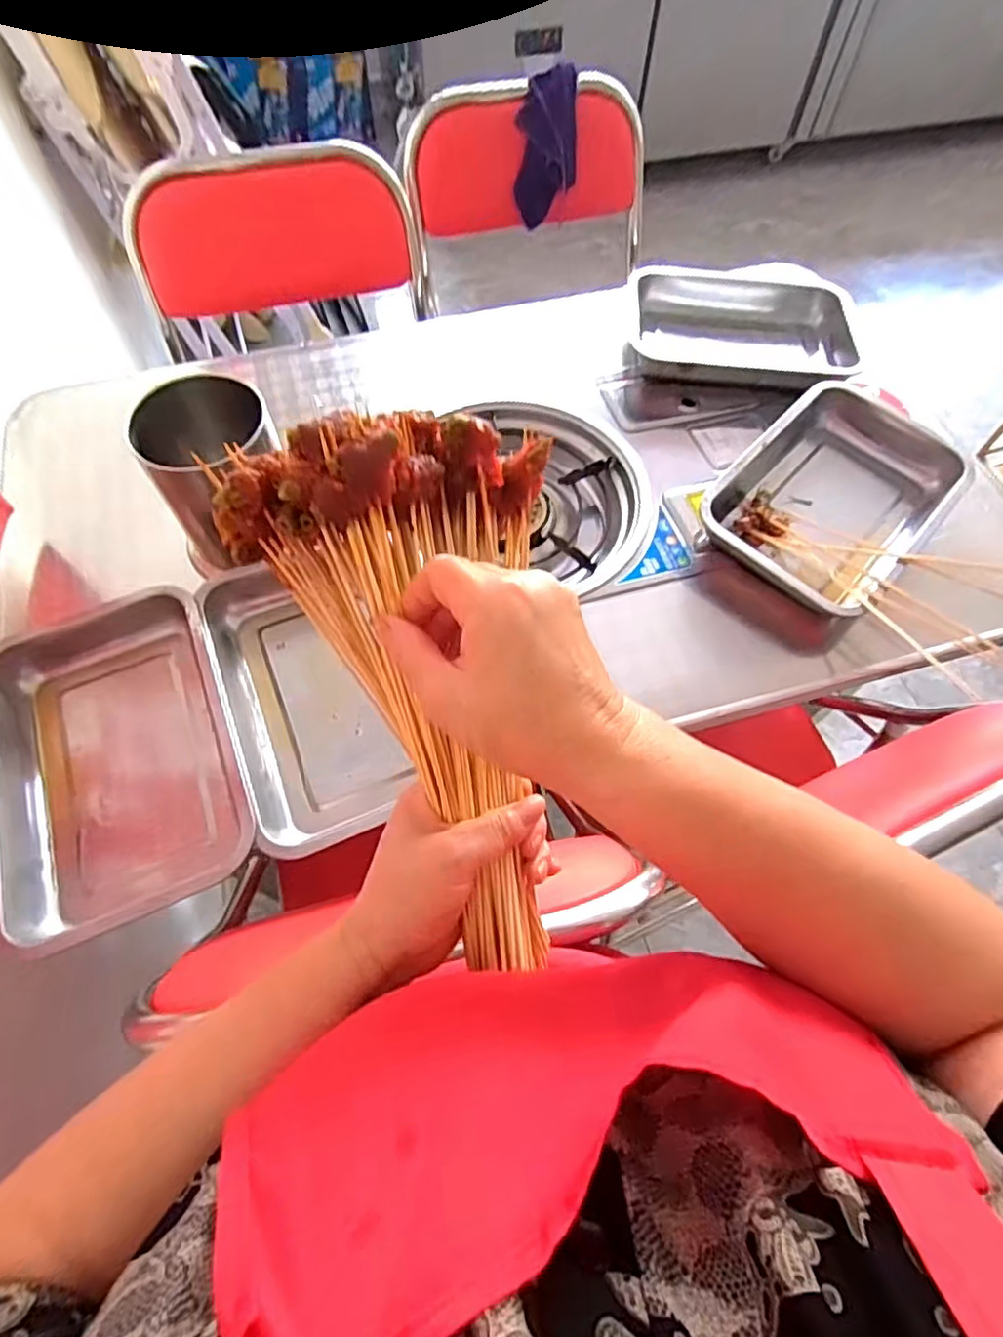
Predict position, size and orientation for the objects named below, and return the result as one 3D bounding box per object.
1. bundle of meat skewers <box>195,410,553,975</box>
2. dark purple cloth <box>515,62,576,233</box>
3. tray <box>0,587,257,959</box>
[{"bbox_3d":[-0.028,0.016,0.328,0.158,0.095,0.276,-15,97,-9],"label":"bundle of meat skewers"},{"bbox_3d":[0.074,-0.872,1.069,0.106,0.206,0.050,-7,51,-5],"label":"dark purple cloth"},{"bbox_3d":[-0.381,0.070,0.623,0.224,0.058,0.356,-21,65,-11],"label":"tray"}]

